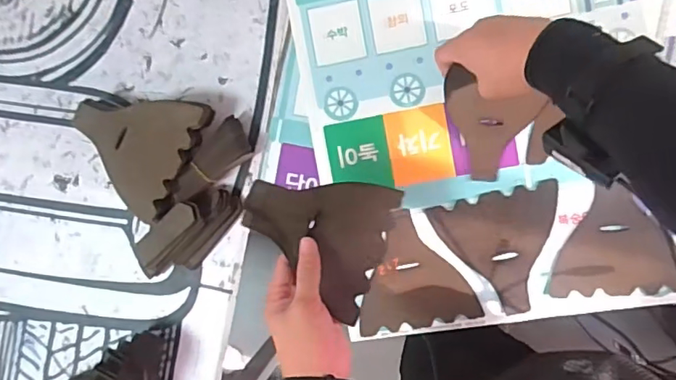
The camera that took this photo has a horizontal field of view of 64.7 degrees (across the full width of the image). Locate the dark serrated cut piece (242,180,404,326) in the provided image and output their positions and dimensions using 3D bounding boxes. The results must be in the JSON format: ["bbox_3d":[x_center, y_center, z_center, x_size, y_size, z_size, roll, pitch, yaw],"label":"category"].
[{"bbox_3d":[-0.022,0.039,0.534,0.144,0.020,0.134,24,70,-13],"label":"dark serrated cut piece"}]

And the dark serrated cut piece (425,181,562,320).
[{"bbox_3d":[0.193,0.072,0.617,0.138,0.006,0.136,-14,91,6],"label":"dark serrated cut piece"}]

